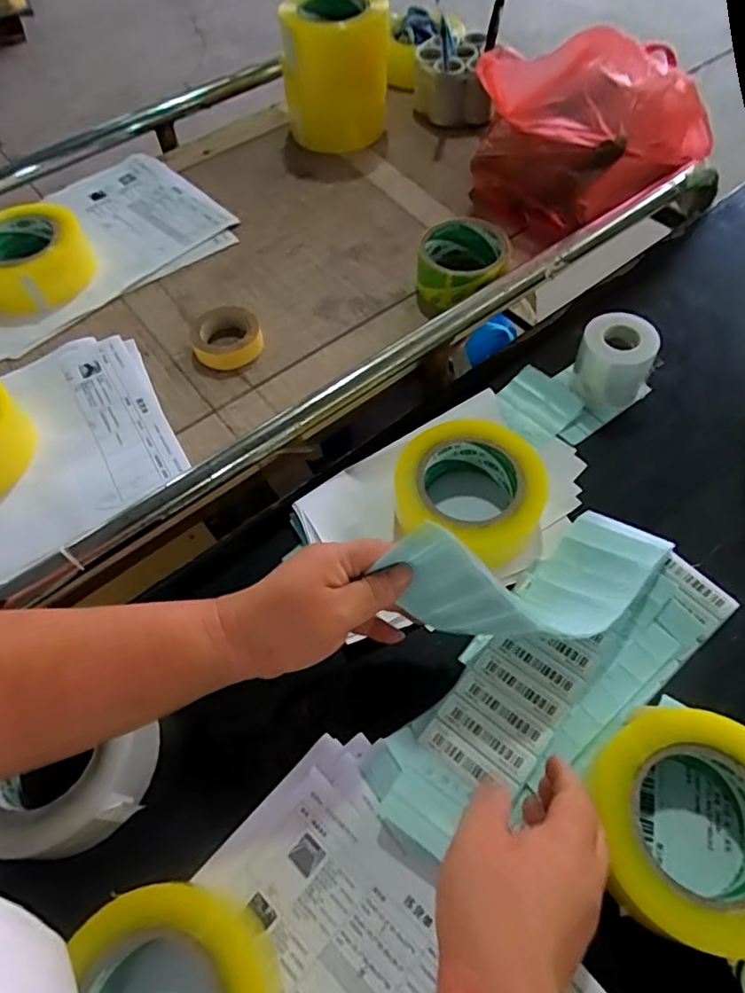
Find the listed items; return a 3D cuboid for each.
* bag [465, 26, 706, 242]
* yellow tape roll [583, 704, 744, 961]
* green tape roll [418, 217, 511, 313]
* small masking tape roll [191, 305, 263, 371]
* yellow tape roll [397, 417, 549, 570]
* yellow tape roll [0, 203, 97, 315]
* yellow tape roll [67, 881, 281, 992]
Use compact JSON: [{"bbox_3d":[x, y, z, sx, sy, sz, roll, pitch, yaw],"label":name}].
[{"bbox_3d":[0.241,-0.410,0.657,0.203,0.179,0.179,-36,63,-17],"label":"bag"},{"bbox_3d":[0.199,0.202,0.369,0.117,0.060,0.128,-2,59,3],"label":"yellow tape roll"},{"bbox_3d":[0.095,-0.242,0.634,0.094,0.049,0.106,11,60,10],"label":"green tape roll"},{"bbox_3d":[-0.149,-0.162,0.609,0.069,0.023,0.071,-2,59,3],"label":"small masking tape roll"},{"bbox_3d":[0.085,-0.003,0.515,0.121,0.066,0.115,-2,59,3],"label":"yellow tape roll"},{"bbox_3d":[-0.391,-0.270,0.664,0.123,0.068,0.117,-2,59,3],"label":"yellow tape roll"},{"bbox_3d":[-0.117,0.297,0.336,0.120,0.045,0.128,-2,58,3],"label":"yellow tape roll"}]

